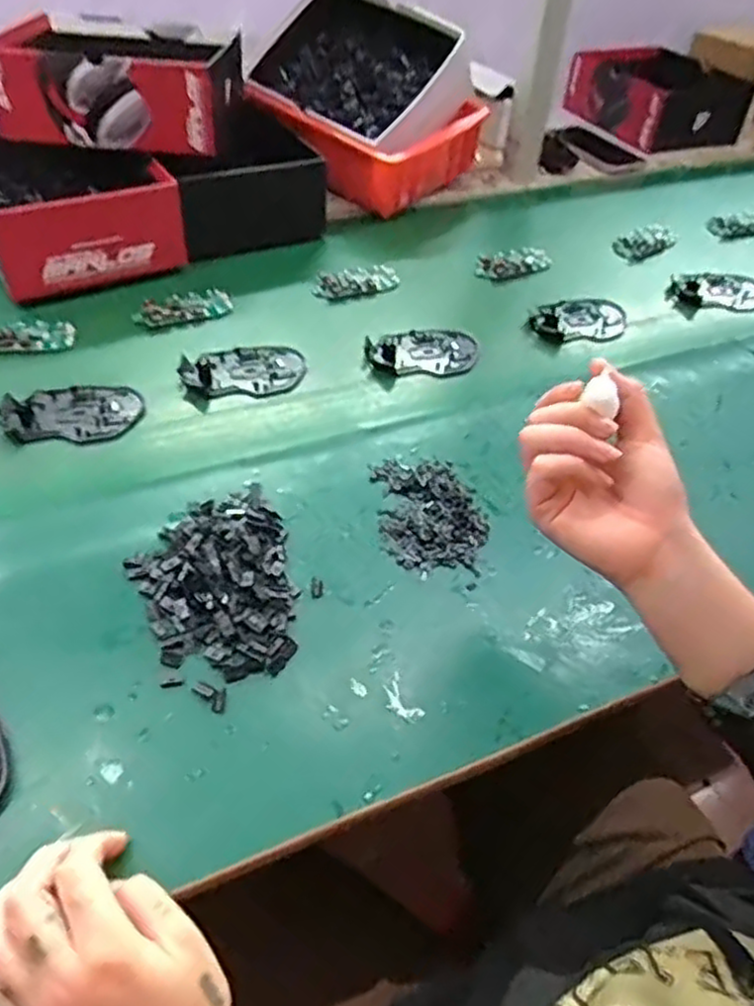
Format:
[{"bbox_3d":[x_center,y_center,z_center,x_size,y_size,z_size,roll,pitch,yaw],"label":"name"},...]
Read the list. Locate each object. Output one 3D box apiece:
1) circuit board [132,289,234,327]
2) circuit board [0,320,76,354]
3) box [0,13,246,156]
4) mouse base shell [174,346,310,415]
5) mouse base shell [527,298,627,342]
[{"bbox_3d":[-0.200,-0.202,0.766,0.099,0.013,0.038,-19,51,-21],"label":"circuit board"},{"bbox_3d":[-0.343,-0.161,0.709,0.096,0.008,0.040,-7,48,-11],"label":"circuit board"},{"bbox_3d":[-0.302,-0.488,0.850,0.266,0.088,0.202,6,47,1],"label":"box"},{"bbox_3d":[-0.127,-0.126,0.705,0.119,0.012,0.076,-19,51,-21],"label":"mouse base shell"},{"bbox_3d":[0.222,-0.205,0.824,0.102,0.022,0.080,4,47,-1],"label":"mouse base shell"}]

